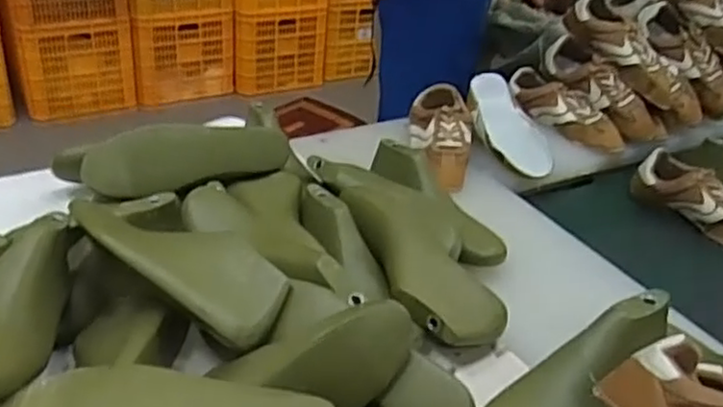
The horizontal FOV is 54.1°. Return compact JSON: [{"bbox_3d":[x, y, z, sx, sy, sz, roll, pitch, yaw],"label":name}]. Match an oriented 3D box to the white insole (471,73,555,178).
[{"bbox_3d":[0.233,-0.128,1.126,0.074,0.027,0.240,-5,48,-15],"label":"white insole"}]

